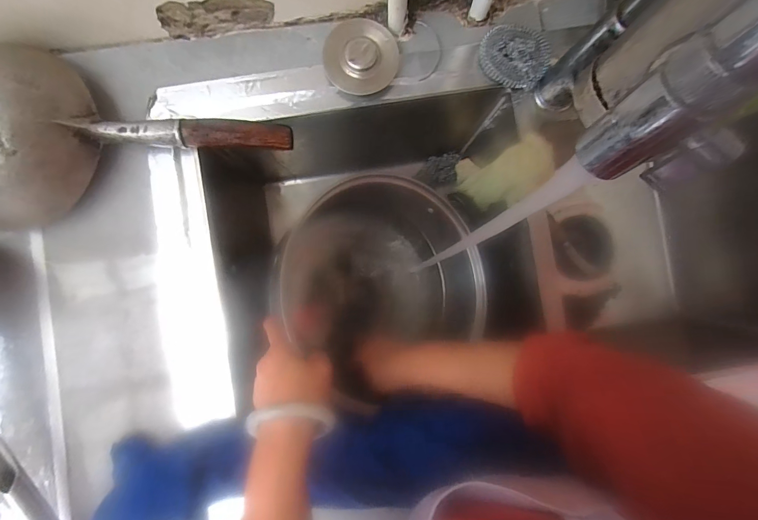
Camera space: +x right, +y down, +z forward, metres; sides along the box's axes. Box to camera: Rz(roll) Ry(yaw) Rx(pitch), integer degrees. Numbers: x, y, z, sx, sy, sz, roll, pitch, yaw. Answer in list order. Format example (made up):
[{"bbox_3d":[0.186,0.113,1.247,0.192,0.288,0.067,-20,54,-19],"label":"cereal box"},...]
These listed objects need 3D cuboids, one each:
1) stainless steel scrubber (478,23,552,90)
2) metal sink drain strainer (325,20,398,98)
[{"bbox_3d":[0.153,-0.230,0.396,0.076,0.031,0.063,36,87,-1],"label":"stainless steel scrubber"},{"bbox_3d":[-0.020,-0.229,0.394,0.081,0.008,0.075,1,105,-6],"label":"metal sink drain strainer"}]

